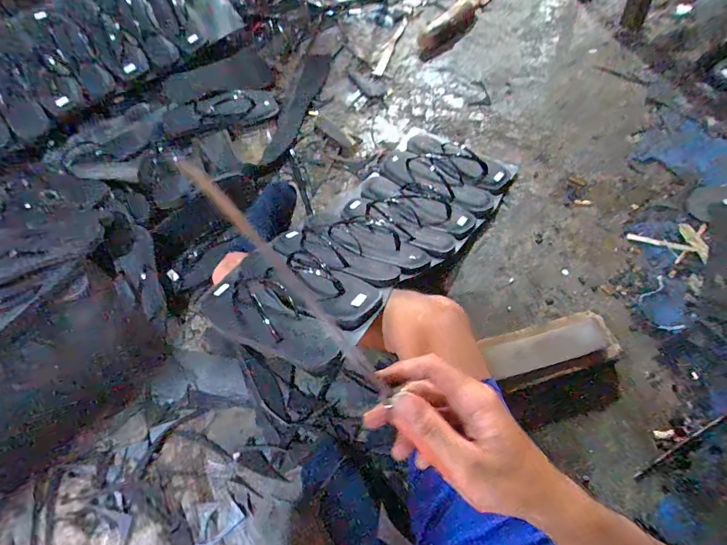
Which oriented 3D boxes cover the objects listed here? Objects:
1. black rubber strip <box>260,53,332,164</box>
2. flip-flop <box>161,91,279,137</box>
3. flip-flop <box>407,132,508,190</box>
[{"bbox_3d":[-0.159,-0.439,0.993,0.073,0.022,0.436,9,63,4],"label":"black rubber strip"},{"bbox_3d":[-0.348,-0.393,0.942,0.266,0.031,0.094,-18,64,-10],"label":"flip-flop"},{"bbox_3d":[0.209,-0.265,0.872,0.255,0.041,0.097,34,67,16],"label":"flip-flop"}]

